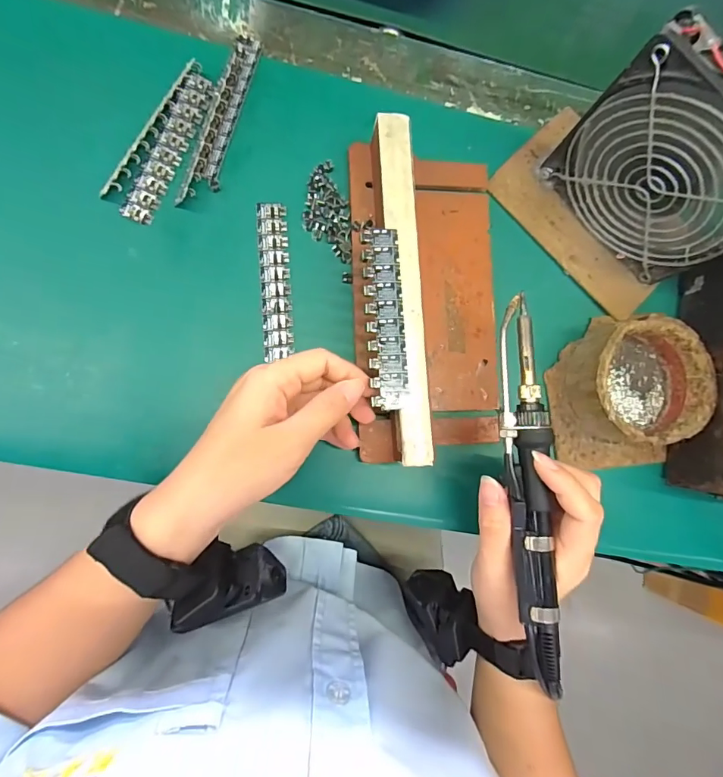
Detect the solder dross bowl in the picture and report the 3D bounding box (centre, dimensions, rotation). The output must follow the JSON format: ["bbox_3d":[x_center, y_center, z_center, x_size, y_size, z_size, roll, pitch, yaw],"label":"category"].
[{"bbox_3d":[0.190,-0.004,0.307,0.081,0.039,0.080,1,84,-7],"label":"solder dross bowl"}]

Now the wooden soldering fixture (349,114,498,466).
[{"bbox_3d":[0.045,-0.061,0.292,0.102,0.043,0.211,-1,84,-7],"label":"wooden soldering fixture"}]

